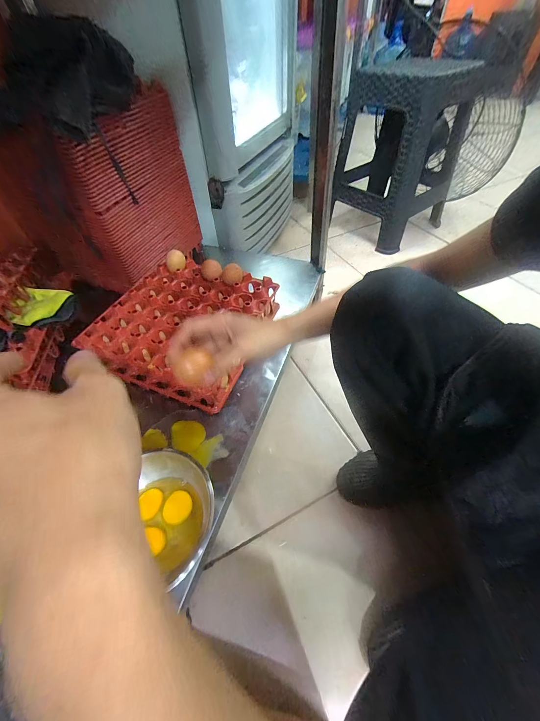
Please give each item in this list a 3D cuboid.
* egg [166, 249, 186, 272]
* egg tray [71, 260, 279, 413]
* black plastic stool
[{"bbox_3d":[-0.206,-0.218,0.606,0.042,0.041,0.041,-19,54,-12],"label":"egg"},{"bbox_3d":[-0.163,-0.078,0.549,0.276,0.071,0.282,17,55,15],"label":"egg tray"},{"bbox_3d":[0.462,-0.728,1.003,0.382,0.454,0.362,-27,56,-18],"label":"black plastic stool"}]

